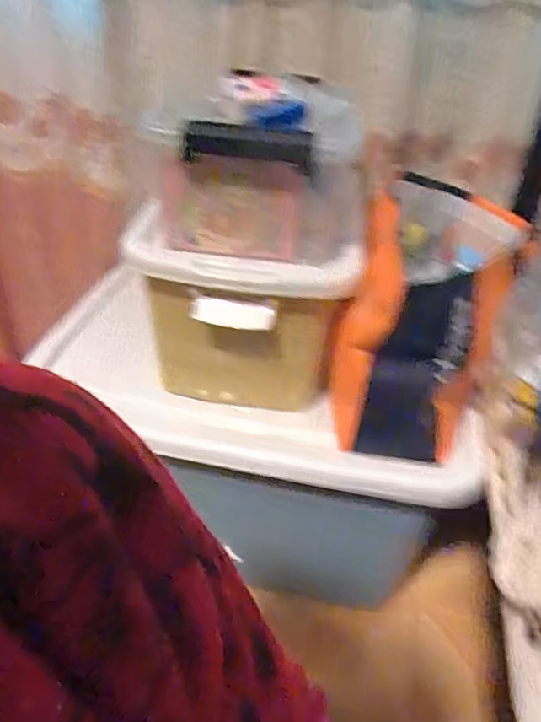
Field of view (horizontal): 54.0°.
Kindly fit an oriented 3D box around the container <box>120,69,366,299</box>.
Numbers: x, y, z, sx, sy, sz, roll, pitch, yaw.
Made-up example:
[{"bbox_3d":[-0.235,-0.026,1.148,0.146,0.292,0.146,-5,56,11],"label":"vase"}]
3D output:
[{"bbox_3d":[-0.023,-0.185,0.562,0.243,0.185,0.112,5,37,2],"label":"container"}]

